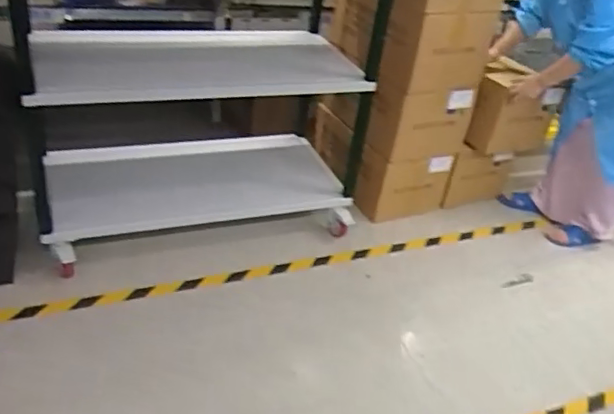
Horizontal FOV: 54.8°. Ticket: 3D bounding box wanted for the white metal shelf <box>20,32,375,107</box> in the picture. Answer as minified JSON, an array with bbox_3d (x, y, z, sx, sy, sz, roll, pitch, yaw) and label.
[{"bbox_3d":[-0.335,-0.452,1.849,0.945,0.051,0.547,-5,36,-19],"label":"white metal shelf"}]

